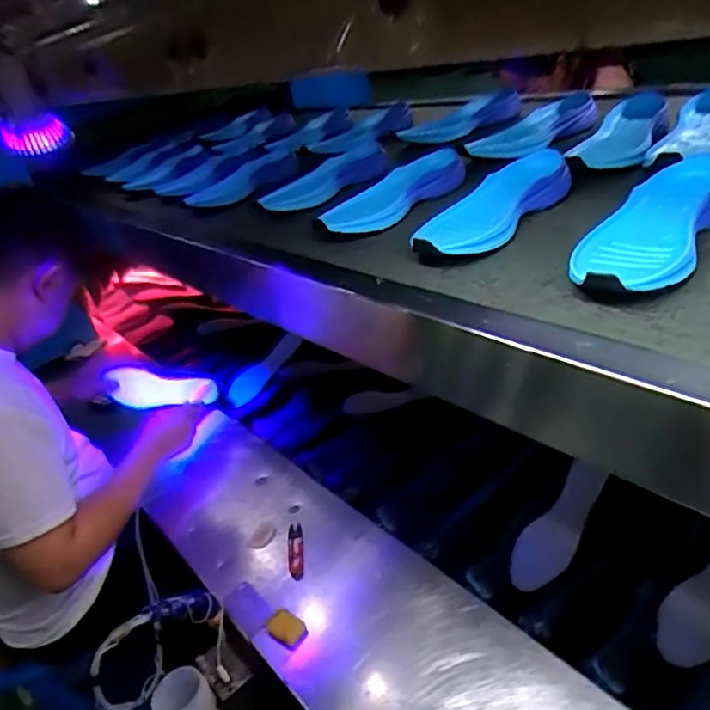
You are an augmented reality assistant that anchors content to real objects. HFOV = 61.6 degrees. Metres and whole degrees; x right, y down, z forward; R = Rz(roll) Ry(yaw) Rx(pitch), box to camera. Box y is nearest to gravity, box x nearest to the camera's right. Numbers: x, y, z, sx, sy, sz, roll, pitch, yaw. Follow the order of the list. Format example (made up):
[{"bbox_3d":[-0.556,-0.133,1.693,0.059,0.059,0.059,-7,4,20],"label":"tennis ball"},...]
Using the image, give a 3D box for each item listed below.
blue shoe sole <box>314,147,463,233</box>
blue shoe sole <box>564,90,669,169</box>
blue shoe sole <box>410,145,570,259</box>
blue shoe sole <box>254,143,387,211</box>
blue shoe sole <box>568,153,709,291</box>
[{"bbox_3d":[0.046,-0.219,0.810,0.236,0.043,0.095,-35,37,-24],"label":"blue shoe sole"},{"bbox_3d":[0.361,-0.297,0.805,0.105,0.081,0.269,8,28,24],"label":"blue shoe sole"},{"bbox_3d":[0.154,-0.169,0.682,0.234,0.043,0.098,-40,40,-27],"label":"blue shoe sole"},{"bbox_3d":[-0.052,-0.281,0.975,0.228,0.044,0.114,-32,34,-20],"label":"blue shoe sole"},{"bbox_3d":[0.277,-0.121,0.545,0.092,0.034,0.246,18,47,39],"label":"blue shoe sole"}]

